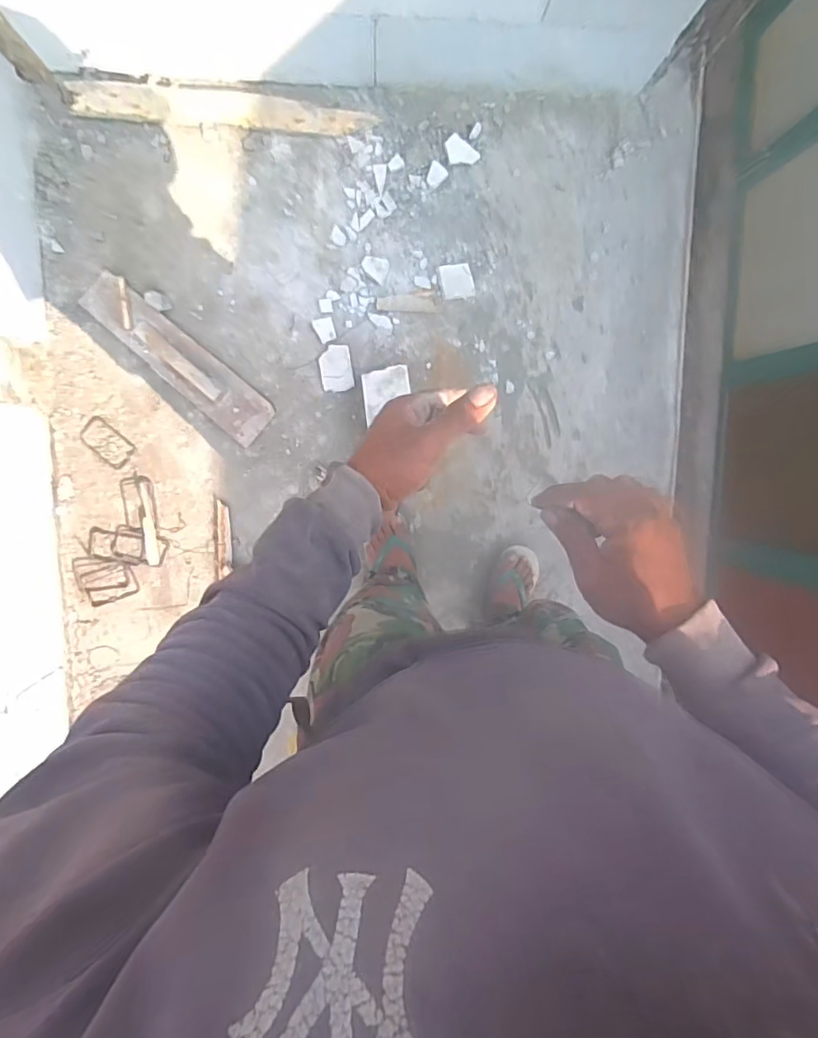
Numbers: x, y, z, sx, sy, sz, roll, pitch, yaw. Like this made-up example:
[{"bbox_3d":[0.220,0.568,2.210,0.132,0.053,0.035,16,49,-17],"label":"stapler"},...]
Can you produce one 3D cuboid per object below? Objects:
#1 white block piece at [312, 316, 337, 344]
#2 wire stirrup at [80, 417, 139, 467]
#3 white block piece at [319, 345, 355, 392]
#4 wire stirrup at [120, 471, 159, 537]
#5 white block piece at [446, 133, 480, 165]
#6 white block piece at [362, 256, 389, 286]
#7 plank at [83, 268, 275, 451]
[{"bbox_3d":[-0.200,-0.455,1.329,0.046,0.004,0.058,-20,97,-1],"label":"white block piece"},{"bbox_3d":[-0.732,-0.185,1.339,0.131,0.007,0.073,44,92,-7],"label":"wire stirrup"},{"bbox_3d":[-0.177,-0.367,1.353,0.076,0.006,0.108,-7,97,-2],"label":"white block piece"},{"bbox_3d":[-0.663,-0.033,1.364,0.079,0.015,0.146,-4,97,-3],"label":"wire stirrup"},{"bbox_3d":[0.122,-0.852,1.290,0.085,0.013,0.050,22,126,-20],"label":"white block piece"},{"bbox_3d":[-0.083,-0.597,1.326,0.063,0.006,0.058,16,95,-5],"label":"white block piece"},{"bbox_3d":[-0.558,-0.391,1.307,0.491,0.062,0.123,41,93,-7],"label":"plank"}]

